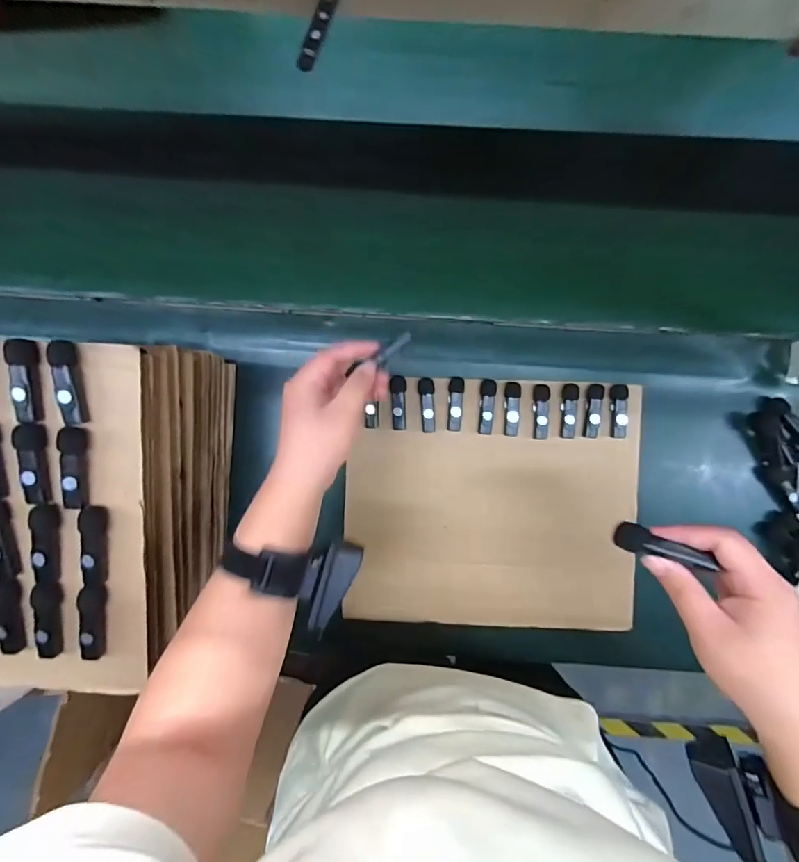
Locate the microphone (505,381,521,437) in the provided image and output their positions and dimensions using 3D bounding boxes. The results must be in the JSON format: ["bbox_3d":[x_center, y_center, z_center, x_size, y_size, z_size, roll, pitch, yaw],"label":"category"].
[{"bbox_3d":[0.135,-0.026,0.550,0.019,0.010,0.064,2,91,2],"label":"microphone"}]

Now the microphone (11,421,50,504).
[{"bbox_3d":[-0.291,0.026,0.367,0.018,0.014,0.064,-3,91,2],"label":"microphone"}]

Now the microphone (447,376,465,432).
[{"bbox_3d":[0.067,-0.032,0.551,0.018,0.010,0.064,4,91,2],"label":"microphone"}]

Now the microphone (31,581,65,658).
[{"bbox_3d":[-0.293,0.158,0.387,0.021,0.012,0.064,5,91,2],"label":"microphone"}]

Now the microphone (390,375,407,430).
[{"bbox_3d":[-0.001,-0.034,0.555,0.019,0.007,0.064,1,91,2],"label":"microphone"}]

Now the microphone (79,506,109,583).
[{"bbox_3d":[-0.247,0.093,0.375,0.015,0.013,0.063,2,91,2],"label":"microphone"}]

